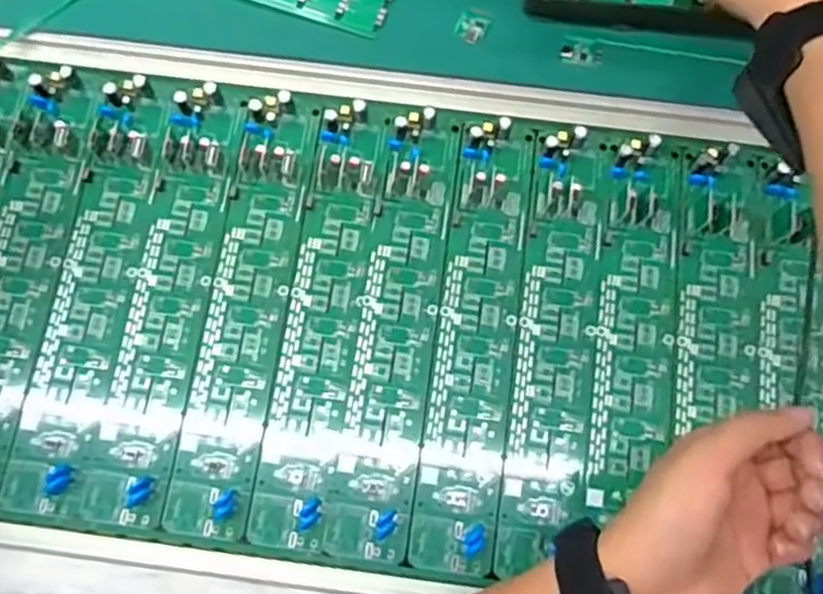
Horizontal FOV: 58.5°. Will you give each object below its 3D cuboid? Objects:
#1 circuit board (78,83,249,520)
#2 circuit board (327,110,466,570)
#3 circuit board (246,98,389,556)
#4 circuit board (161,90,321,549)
[{"bbox_3d":[-0.149,-0.001,0.451,0.048,0.016,0.271,7,77,2],"label":"circuit board"},{"bbox_3d":[-0.008,0.017,0.446,0.046,0.013,0.271,8,77,2],"label":"circuit board"},{"bbox_3d":[-0.054,0.012,0.449,0.047,0.012,0.273,7,77,2],"label":"circuit board"},{"bbox_3d":[-0.100,0.007,0.450,0.048,0.011,0.276,7,77,2],"label":"circuit board"}]

